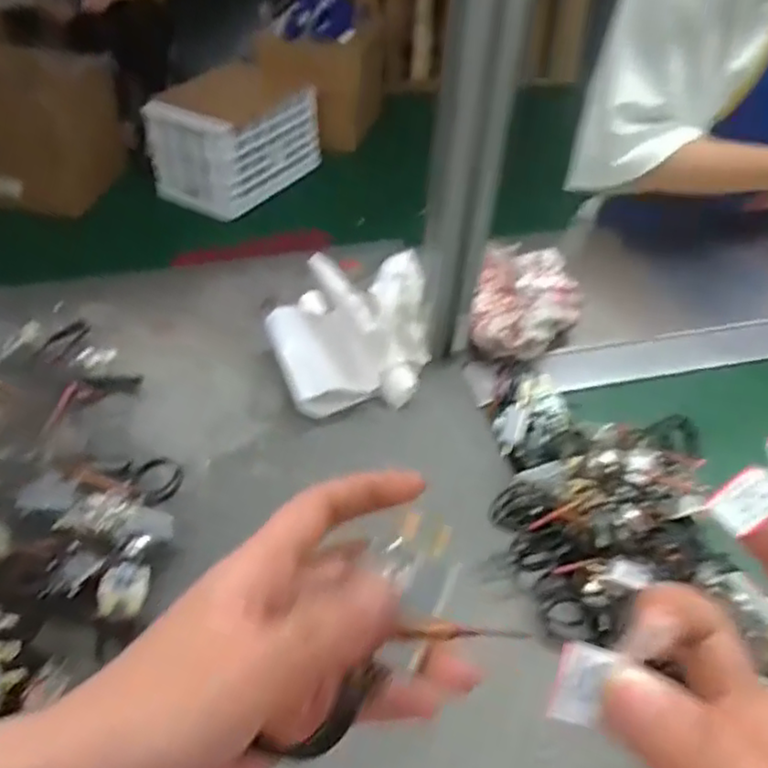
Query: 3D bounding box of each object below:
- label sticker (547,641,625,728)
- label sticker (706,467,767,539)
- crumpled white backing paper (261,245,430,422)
[{"bbox_3d":[0.052,0.079,0.171,0.014,0.004,0.020,18,85,2],"label":"label sticker"},{"bbox_3d":[0.119,0.038,0.212,0.023,0.004,0.016,-42,59,8],"label":"label sticker"},{"bbox_3d":[-0.032,-0.058,0.599,0.137,0.086,0.160,1,45,-1],"label":"crumpled white backing paper"}]

